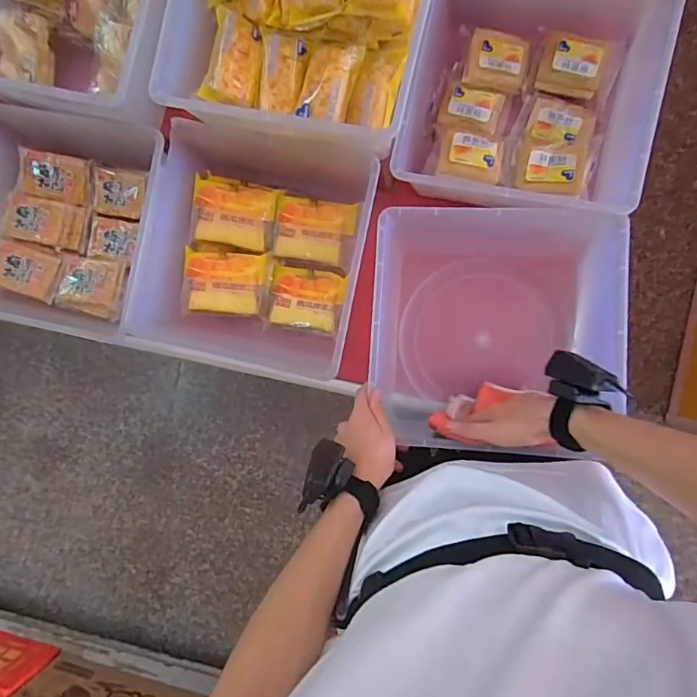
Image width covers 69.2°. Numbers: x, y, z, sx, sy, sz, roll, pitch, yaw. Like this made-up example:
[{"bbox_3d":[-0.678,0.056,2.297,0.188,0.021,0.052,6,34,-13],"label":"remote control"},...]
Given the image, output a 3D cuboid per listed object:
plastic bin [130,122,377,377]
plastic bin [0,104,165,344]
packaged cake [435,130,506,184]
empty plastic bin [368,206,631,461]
[{"bbox_3d":[-0.128,-0.144,0.726,0.277,0.116,0.329,12,92,7],"label":"plastic bin"},{"bbox_3d":[-0.413,-0.186,0.749,0.294,0.117,0.325,13,92,7],"label":"plastic bin"},{"bbox_3d":[0.166,-0.257,0.684,0.085,0.027,0.066,10,91,7],"label":"packaged cake"},{"bbox_3d":[0.181,-0.027,0.678,0.301,0.141,0.343,3,90,7],"label":"empty plastic bin"}]

